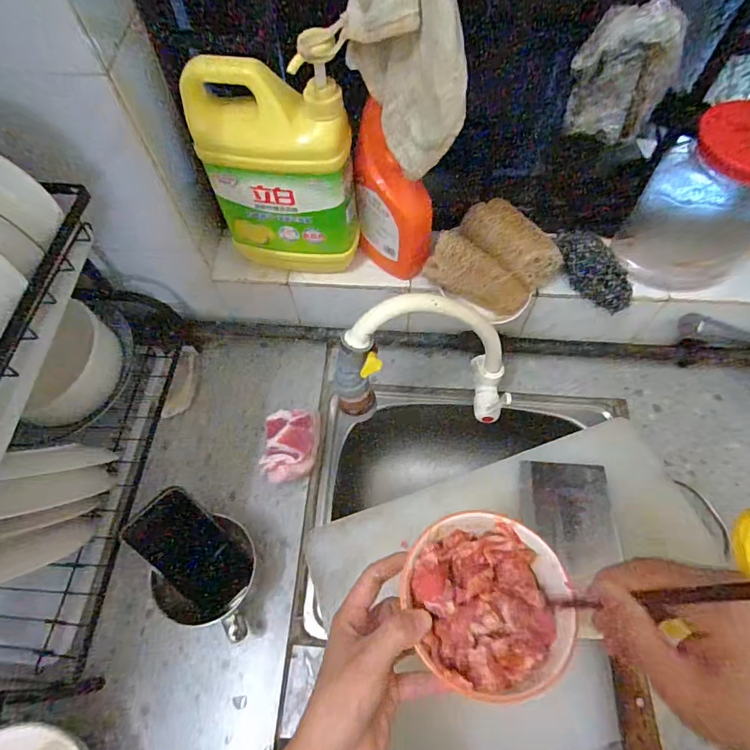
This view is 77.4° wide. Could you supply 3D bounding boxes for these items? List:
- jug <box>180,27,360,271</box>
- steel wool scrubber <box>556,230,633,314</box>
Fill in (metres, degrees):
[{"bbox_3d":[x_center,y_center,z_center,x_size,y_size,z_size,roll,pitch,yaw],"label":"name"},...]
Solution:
[{"bbox_3d":[-0.096,-0.201,0.462,0.150,0.229,0.063,10,64,4],"label":"jug"},{"bbox_3d":[0.246,-0.118,0.522,0.043,0.048,0.108,-36,89,-13],"label":"steel wool scrubber"}]

